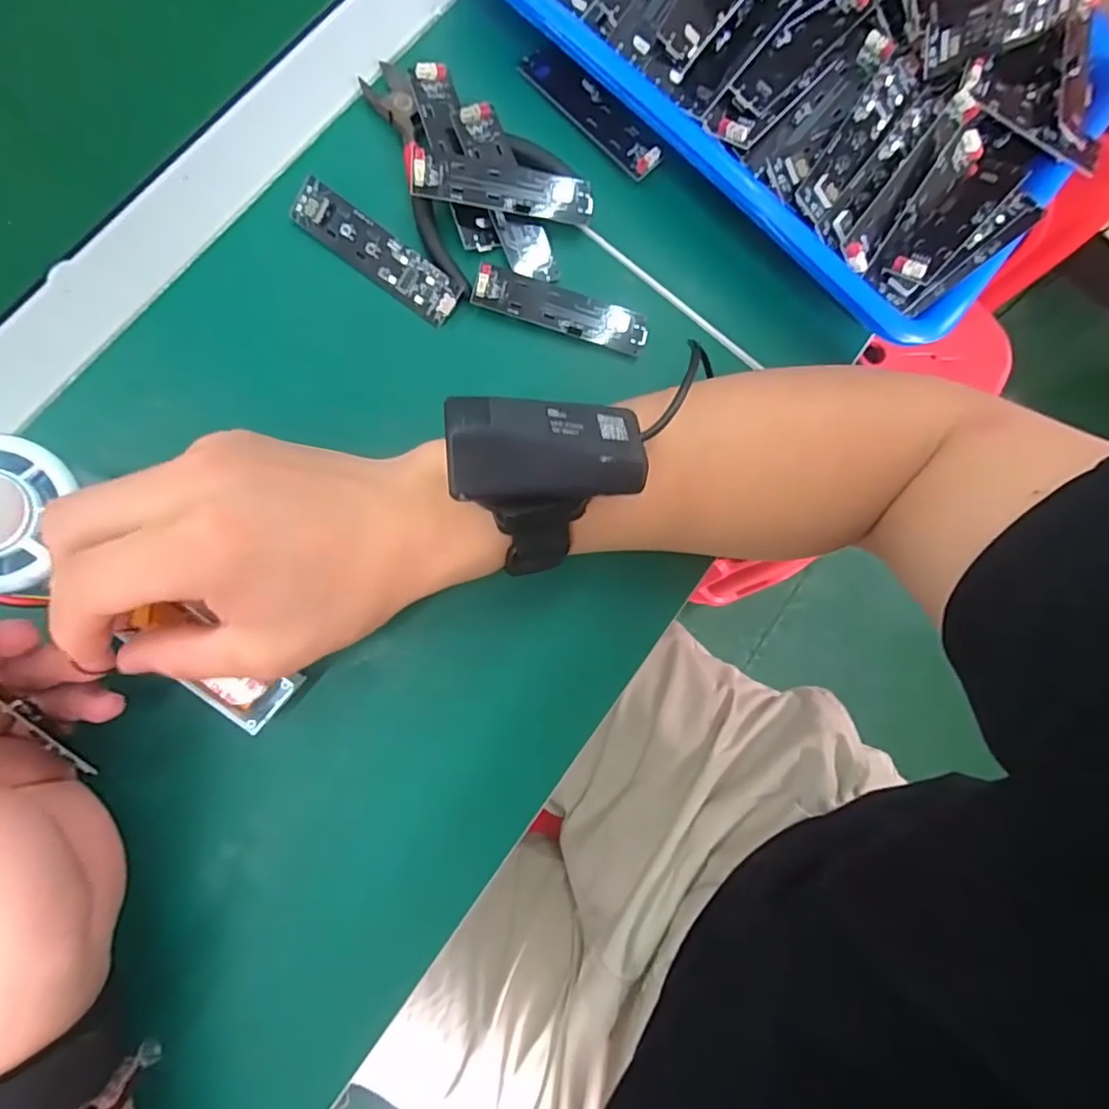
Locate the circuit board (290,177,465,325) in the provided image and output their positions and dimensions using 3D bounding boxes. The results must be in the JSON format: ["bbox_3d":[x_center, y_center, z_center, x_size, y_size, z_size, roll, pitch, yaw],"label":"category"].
[{"bbox_3d":[-0.089,-0.150,0.299,0.090,0.004,0.023,35,100,-6],"label":"circuit board"}]

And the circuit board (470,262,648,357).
[{"bbox_3d":[0.004,-0.128,0.311,0.091,0.010,0.024,13,82,-7],"label":"circuit board"}]

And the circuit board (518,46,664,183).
[{"bbox_3d":[0.020,-0.240,0.324,0.091,0.006,0.023,45,80,-2],"label":"circuit board"}]

